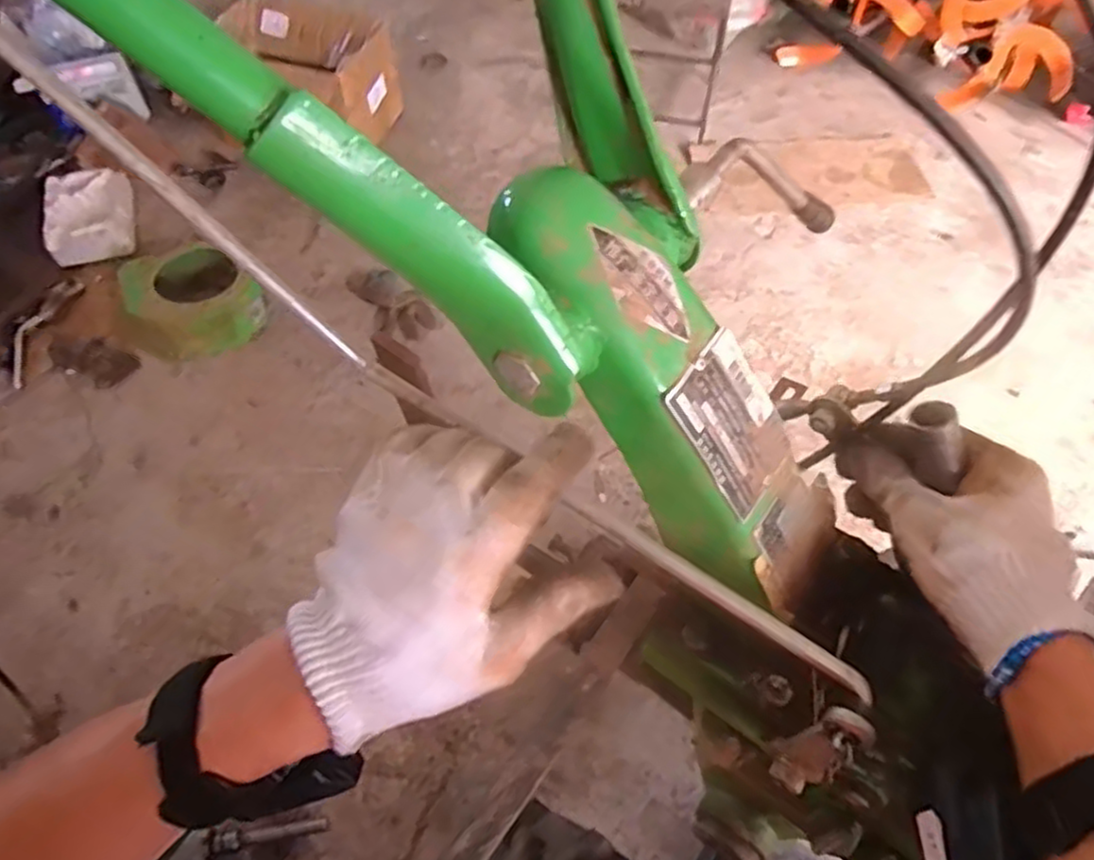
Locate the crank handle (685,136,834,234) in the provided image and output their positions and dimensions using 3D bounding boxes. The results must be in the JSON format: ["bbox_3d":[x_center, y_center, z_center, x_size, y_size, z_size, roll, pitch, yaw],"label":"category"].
[{"bbox_3d":[0.134,-0.145,0.433,0.171,0.035,0.029,-5,48,-47],"label":"crank handle"}]

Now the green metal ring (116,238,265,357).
[{"bbox_3d":[-0.572,-0.203,1.129,0.193,0.102,0.191,0,56,-1],"label":"green metal ring"}]

